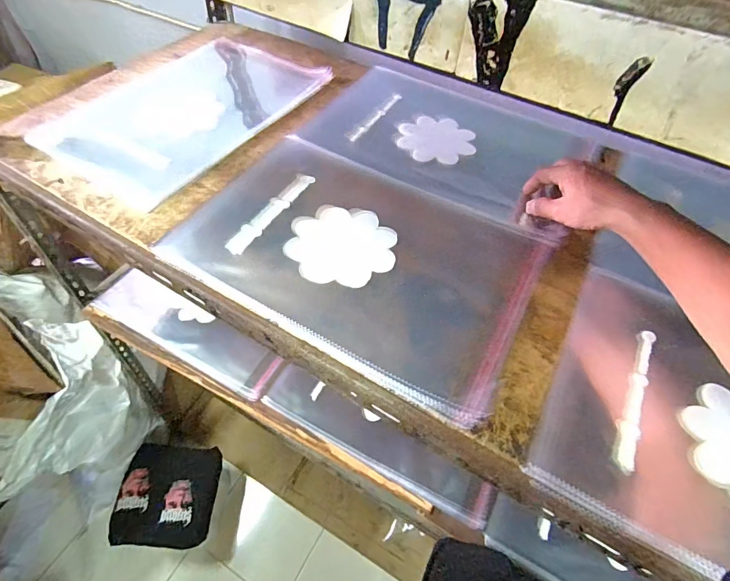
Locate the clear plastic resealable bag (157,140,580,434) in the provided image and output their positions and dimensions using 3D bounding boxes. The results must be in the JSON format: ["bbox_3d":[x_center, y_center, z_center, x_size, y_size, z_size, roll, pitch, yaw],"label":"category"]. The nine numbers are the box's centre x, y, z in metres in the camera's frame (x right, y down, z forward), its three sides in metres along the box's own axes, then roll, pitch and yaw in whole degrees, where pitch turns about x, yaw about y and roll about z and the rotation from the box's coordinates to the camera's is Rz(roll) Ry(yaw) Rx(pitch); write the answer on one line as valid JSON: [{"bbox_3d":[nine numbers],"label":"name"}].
[{"bbox_3d":[-0.002,-0.056,0.475,0.390,0.012,0.280,27,58,16],"label":"clear plastic resealable bag"}]

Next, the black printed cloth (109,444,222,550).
[{"bbox_3d":[-0.518,0.535,1.064,0.233,0.064,0.227,2,54,-1],"label":"black printed cloth"}]

